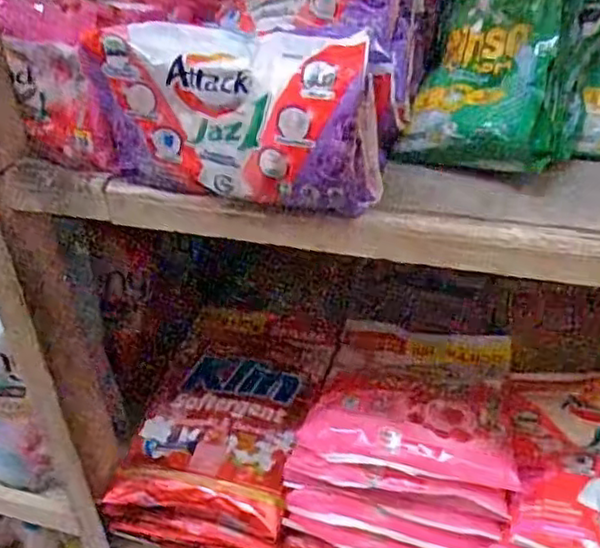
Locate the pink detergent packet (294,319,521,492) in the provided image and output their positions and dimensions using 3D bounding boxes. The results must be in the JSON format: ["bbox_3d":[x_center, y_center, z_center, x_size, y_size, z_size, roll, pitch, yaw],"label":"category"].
[{"bbox_3d":[0.101,0.098,0.573,0.157,0.027,0.222,8,16,12],"label":"pink detergent packet"}]

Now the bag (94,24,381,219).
[{"bbox_3d":[-0.029,-0.083,0.340,0.138,0.082,0.057,9,35,18],"label":"bag"}]

